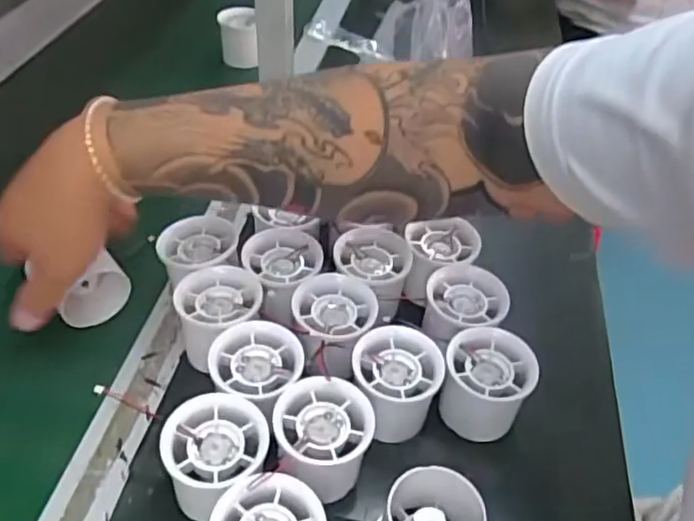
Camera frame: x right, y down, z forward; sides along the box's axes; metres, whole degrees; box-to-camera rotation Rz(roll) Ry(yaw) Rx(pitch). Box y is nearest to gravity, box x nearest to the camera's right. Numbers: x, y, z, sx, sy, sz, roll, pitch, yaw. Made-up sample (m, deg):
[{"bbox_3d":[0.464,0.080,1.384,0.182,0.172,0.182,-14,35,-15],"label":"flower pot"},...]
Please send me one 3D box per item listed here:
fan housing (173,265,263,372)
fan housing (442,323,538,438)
[{"bbox_3d":[-0.086,0.041,0.438,0.056,0.055,0.052,3,43,-3],"label":"fan housing"},{"bbox_3d":[0.089,0.084,0.423,0.054,0.058,0.055,3,43,-3],"label":"fan housing"}]

